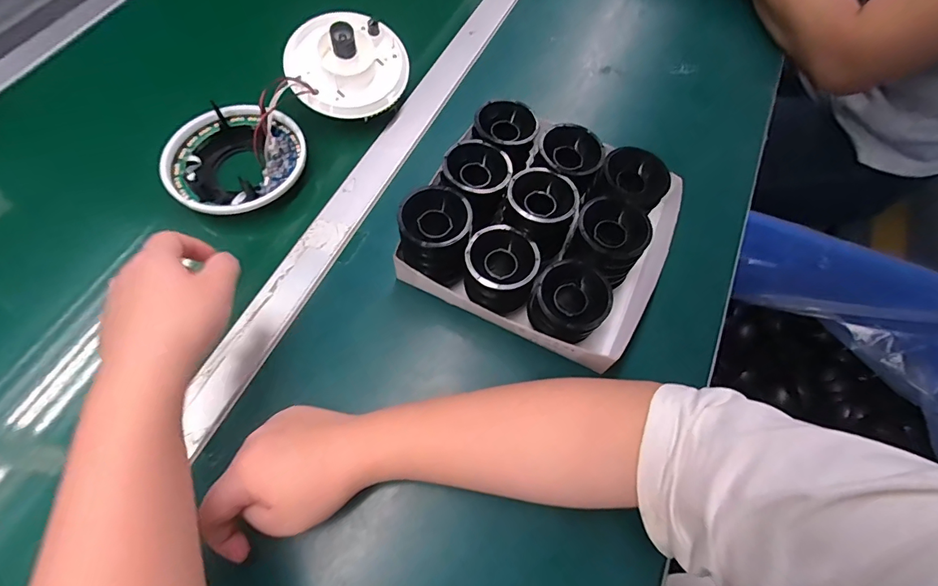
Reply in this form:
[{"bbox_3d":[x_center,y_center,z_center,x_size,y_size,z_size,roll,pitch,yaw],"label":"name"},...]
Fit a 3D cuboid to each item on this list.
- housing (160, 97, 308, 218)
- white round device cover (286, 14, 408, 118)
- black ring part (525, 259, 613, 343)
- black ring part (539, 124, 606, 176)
[{"bbox_3d":[-0.235,-0.137,0.446,0.131,0.029,0.114,-29,68,-15],"label":"housing"},{"bbox_3d":[-0.127,-0.247,0.461,0.126,0.052,0.116,1,85,-10],"label":"white round device cover"},{"bbox_3d":[0.078,0.008,0.350,0.057,0.028,0.063,31,67,12],"label":"black ring part"},{"bbox_3d":[0.091,-0.123,0.393,0.055,0.021,0.053,1,64,-2],"label":"black ring part"}]

